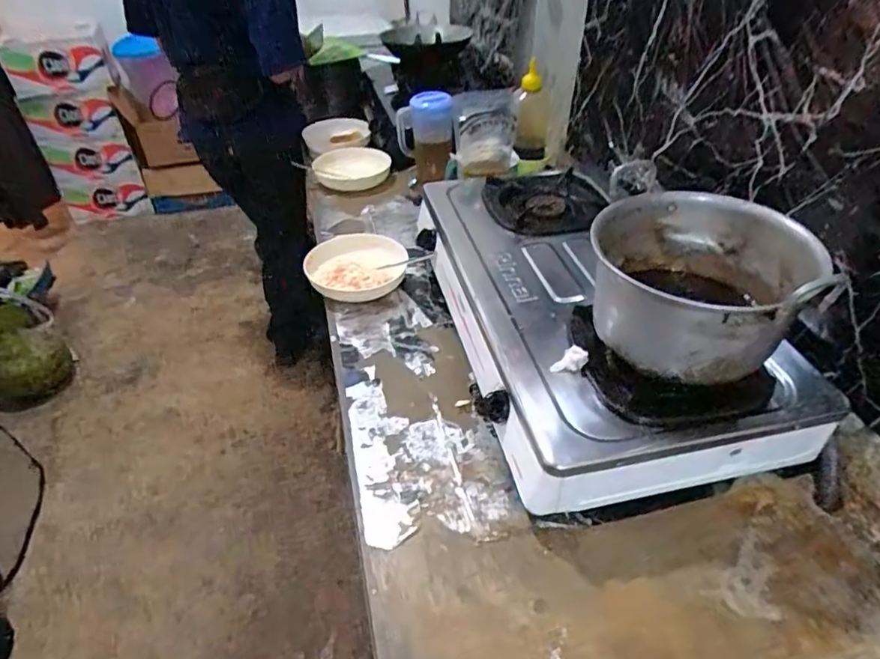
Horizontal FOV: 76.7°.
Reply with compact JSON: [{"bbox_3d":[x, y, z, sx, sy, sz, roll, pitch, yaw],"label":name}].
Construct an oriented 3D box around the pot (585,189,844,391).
[{"bbox_3d":[0.271,-0.050,0.632,0.189,0.125,0.211,10,42,13],"label":"pot"}]

